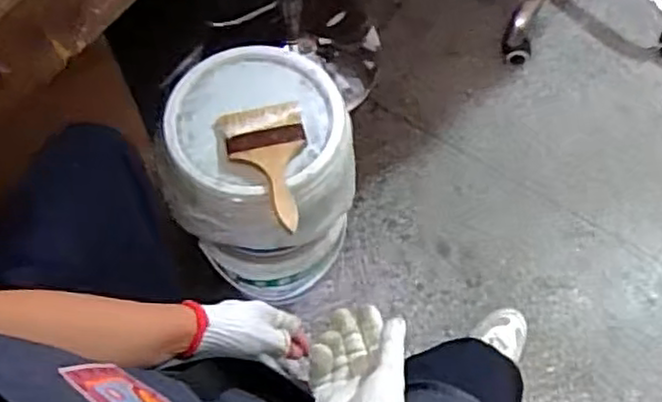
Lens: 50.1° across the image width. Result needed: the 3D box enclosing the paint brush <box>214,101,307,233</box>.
[{"bbox_3d":[-0.083,-0.047,0.932,0.110,0.014,0.184,-9,63,-4],"label":"paint brush"}]

